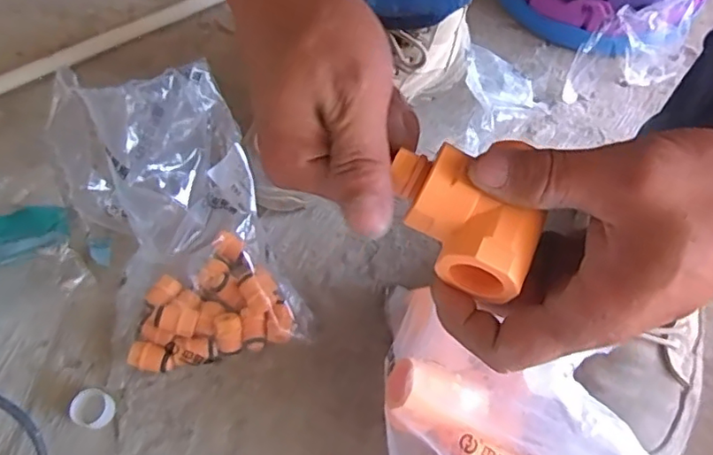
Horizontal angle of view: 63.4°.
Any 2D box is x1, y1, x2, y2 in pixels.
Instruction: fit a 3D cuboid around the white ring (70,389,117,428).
[{"bbox_3d":[-0.204,0.139,0.447,0.031,0.012,0.029,1,63,-2],"label":"white ring"}]

